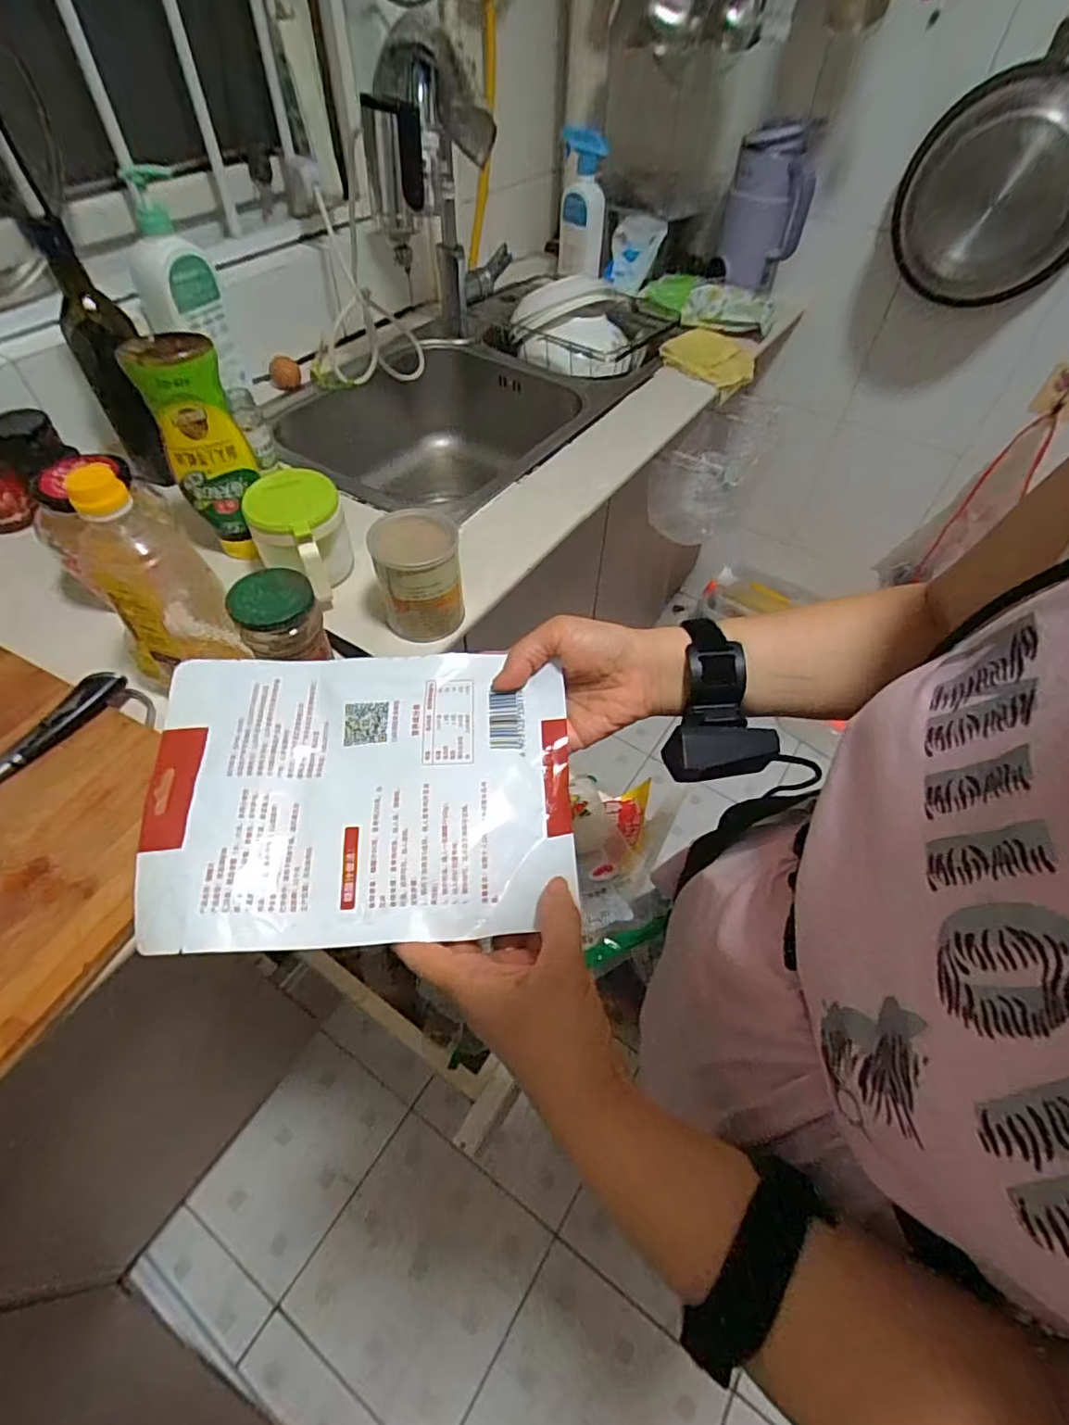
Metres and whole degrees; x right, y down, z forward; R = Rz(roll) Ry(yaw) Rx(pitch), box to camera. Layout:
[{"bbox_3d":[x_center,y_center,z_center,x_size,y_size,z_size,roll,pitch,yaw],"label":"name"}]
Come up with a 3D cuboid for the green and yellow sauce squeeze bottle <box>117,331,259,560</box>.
[{"bbox_3d":[-0.332,-0.261,0.625,0.048,0.211,0.072,38,61,24],"label":"green and yellow sauce squeeze bottle"}]

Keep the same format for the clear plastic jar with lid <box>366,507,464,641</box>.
[{"bbox_3d":[-0.117,-0.140,0.617,0.082,0.106,0.081,1,53,-1],"label":"clear plastic jar with lid"}]

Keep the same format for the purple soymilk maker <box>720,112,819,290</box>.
[{"bbox_3d":[0.420,-0.909,1.100,0.140,0.224,0.128,12,53,8],"label":"purple soymilk maker"}]

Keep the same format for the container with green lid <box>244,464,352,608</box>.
[{"bbox_3d":[-0.244,-0.180,0.648,0.091,0.102,0.110,-20,56,-16],"label":"container with green lid"}]

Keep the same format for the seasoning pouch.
[{"bbox_3d":[-0.102,0.043,0.362,0.243,0.012,0.174,-2,64,-3],"label":"seasoning pouch"}]

